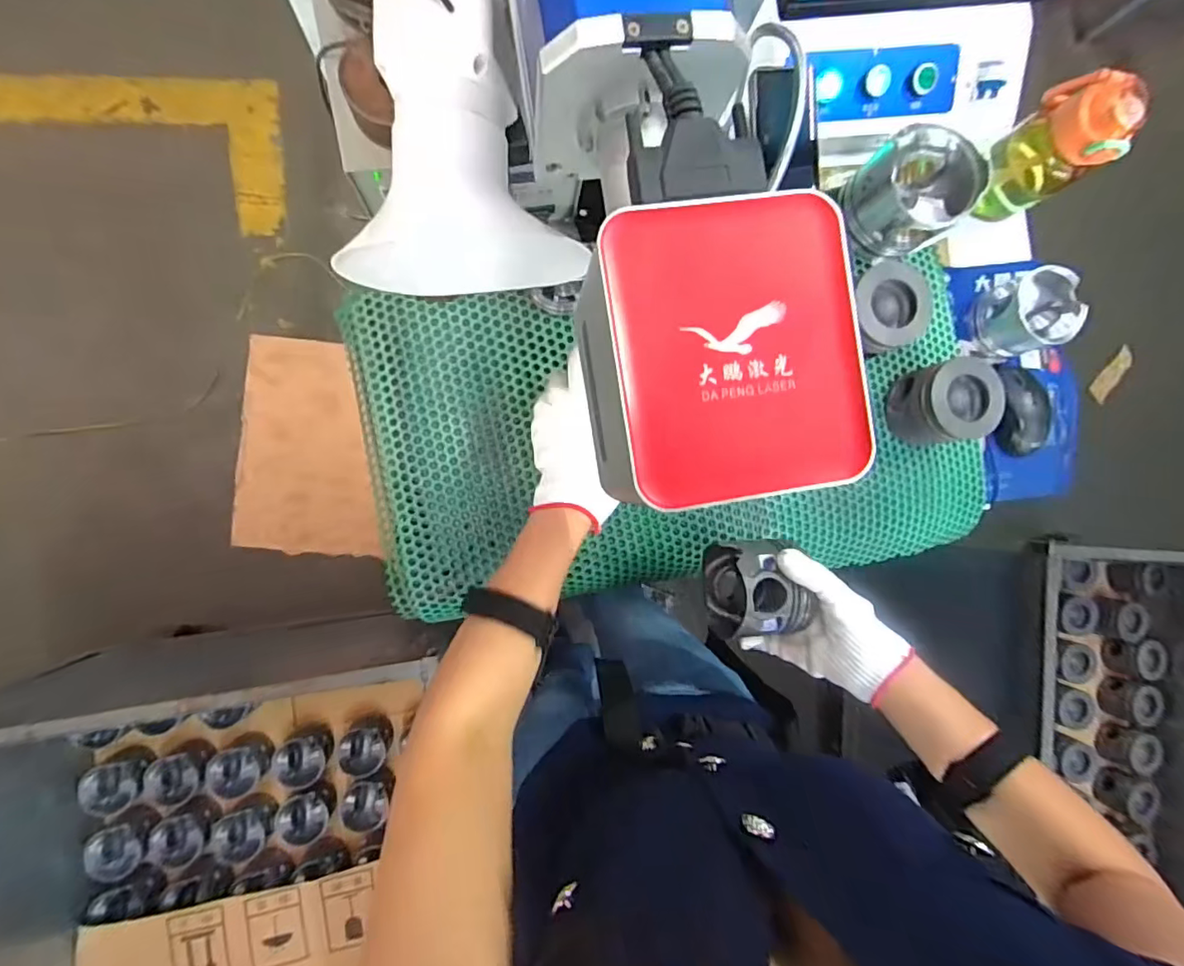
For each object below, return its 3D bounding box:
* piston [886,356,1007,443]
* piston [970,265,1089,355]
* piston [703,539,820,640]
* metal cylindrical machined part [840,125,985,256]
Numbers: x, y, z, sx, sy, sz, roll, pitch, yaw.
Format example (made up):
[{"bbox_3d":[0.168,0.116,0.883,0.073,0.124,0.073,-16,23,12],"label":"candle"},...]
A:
[{"bbox_3d":[0.396,-0.090,0.623,0.097,0.066,0.086,-13,91,-8],"label":"piston"},{"bbox_3d":[0.520,-0.202,0.668,0.078,0.078,0.089,-20,92,-8],"label":"piston"},{"bbox_3d":[0.157,0.099,0.530,0.076,0.078,0.088,-5,90,-8],"label":"piston"},{"bbox_3d":[0.348,-0.317,0.614,0.099,0.101,0.105,0,89,-8],"label":"metal cylindrical machined part"}]

